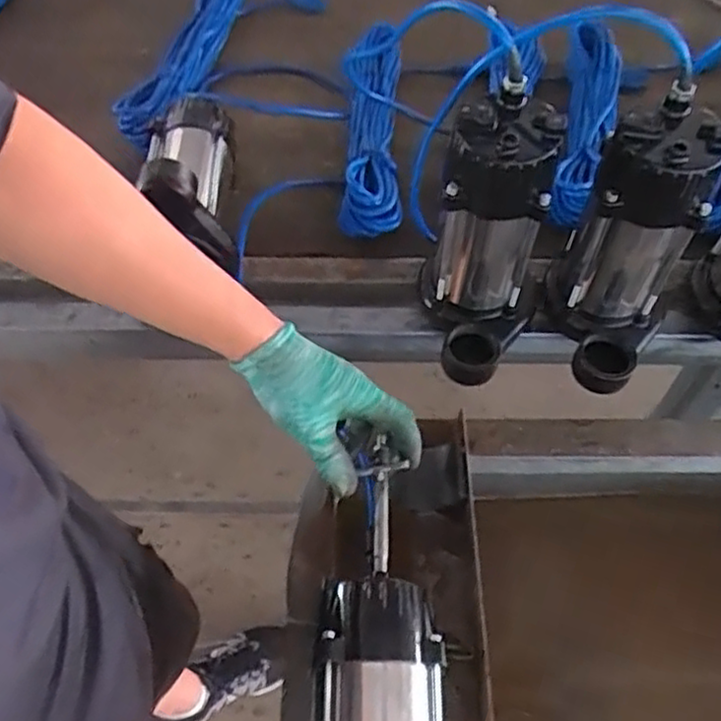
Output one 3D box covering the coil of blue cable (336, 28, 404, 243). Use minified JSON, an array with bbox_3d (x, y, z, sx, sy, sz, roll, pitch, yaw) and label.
[{"bbox_3d":[0.015,-0.294,0.882,0.070,0.068,0.352,0,56,0],"label":"coil of blue cable"}]

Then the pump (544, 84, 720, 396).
[{"bbox_3d":[0.239,-0.095,0.637,0.111,0.234,0.143,20,59,13],"label":"pump"}]

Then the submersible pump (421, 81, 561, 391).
[{"bbox_3d":[0.111,-0.102,0.650,0.107,0.240,0.145,12,57,7],"label":"submersible pump"}]

